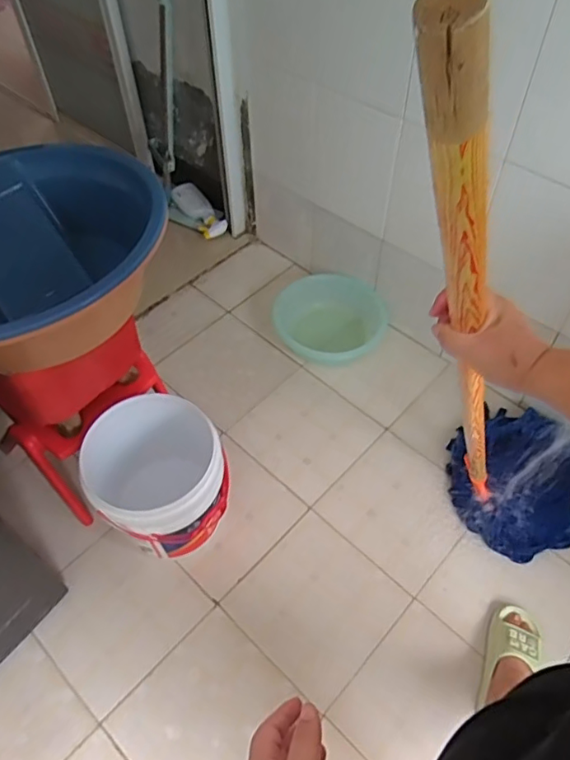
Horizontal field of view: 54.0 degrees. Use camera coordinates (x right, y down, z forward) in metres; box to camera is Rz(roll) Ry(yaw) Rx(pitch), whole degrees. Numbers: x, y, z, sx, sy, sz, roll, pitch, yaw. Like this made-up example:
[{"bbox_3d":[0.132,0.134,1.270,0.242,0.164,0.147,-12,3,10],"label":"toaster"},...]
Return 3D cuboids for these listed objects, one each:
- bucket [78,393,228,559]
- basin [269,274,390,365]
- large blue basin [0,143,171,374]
[{"bbox_3d":[-0.254,0.219,1.176,0.254,0.286,0.254,-1,53,1],"label":"bucket"},{"bbox_3d":[0.129,-0.169,1.609,0.299,0.093,0.306,0,54,-1],"label":"basin"},{"bbox_3d":[-0.459,-0.206,0.940,0.442,0.168,0.457,-1,53,1],"label":"large blue basin"}]

